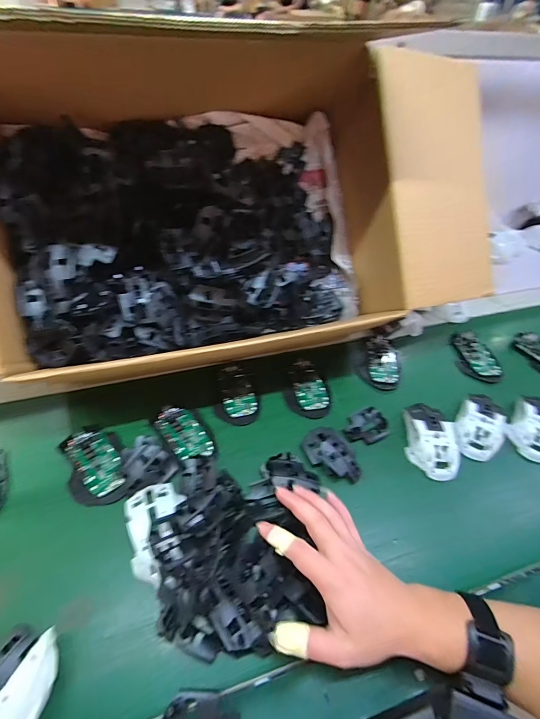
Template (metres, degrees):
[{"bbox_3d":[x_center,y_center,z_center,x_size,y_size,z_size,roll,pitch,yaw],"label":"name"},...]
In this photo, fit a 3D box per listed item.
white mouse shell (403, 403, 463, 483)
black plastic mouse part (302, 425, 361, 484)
[{"bbox_3d":[0.232,0.111,0.498,0.066,0.033,0.108,8,47,4],"label":"white mouse shell"},{"bbox_3d":[0.085,0.127,0.475,0.055,0.022,0.084,-26,54,-24],"label":"black plastic mouse part"}]

